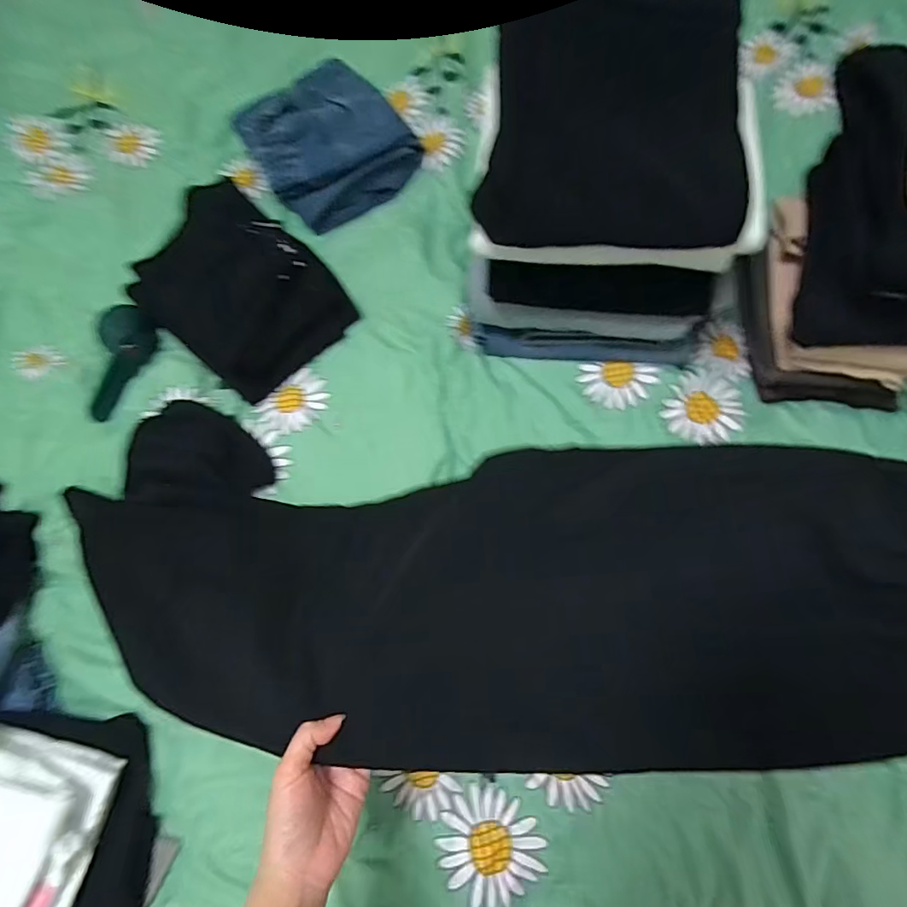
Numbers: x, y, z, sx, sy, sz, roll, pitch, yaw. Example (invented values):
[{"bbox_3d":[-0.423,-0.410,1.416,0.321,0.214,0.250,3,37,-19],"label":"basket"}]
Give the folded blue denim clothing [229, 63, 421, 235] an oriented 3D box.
[{"bbox_3d":[-0.183,-0.460,0.747,0.219,0.048,0.232,-39,75,-10],"label":"folded blue denim clothing"}]

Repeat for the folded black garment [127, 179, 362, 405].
[{"bbox_3d":[-0.288,-0.229,0.646,0.259,0.110,0.205,39,78,13],"label":"folded black garment"}]

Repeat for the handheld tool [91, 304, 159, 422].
[{"bbox_3d":[-0.454,-0.123,0.676,0.075,0.032,0.160,15,86,6],"label":"handheld tool"}]

